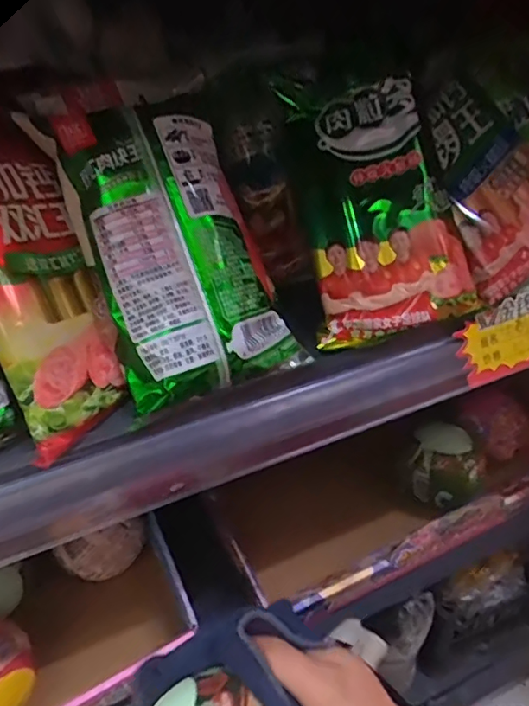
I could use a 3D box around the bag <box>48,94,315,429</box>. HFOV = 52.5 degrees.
[{"bbox_3d":[-0.050,-0.064,0.327,0.103,0.180,0.029,-19,1,-16],"label":"bag"}]

